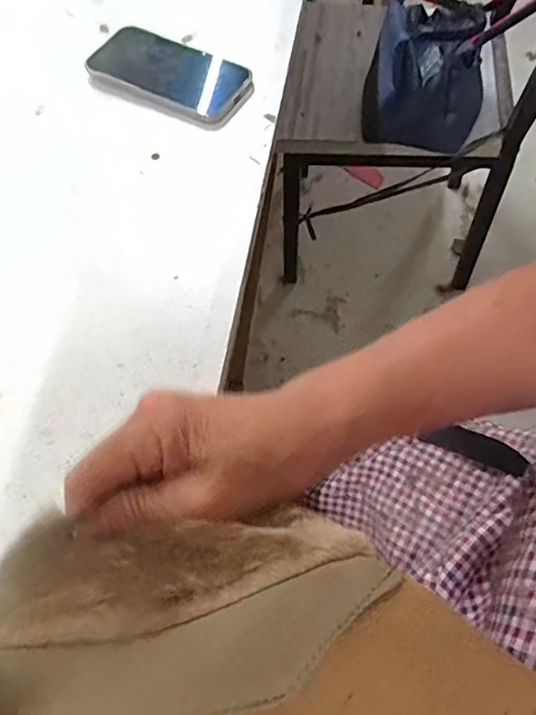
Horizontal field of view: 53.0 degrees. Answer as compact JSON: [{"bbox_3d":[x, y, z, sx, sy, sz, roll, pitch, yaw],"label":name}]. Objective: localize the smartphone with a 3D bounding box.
[{"bbox_3d":[-0.093,-0.276,0.523,0.159,0.014,0.094,22,67,12],"label":"smartphone"}]

